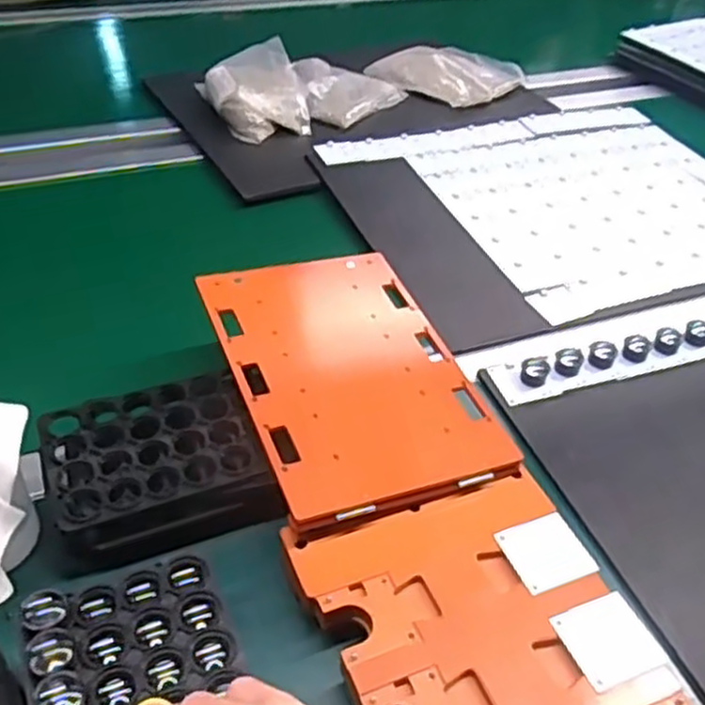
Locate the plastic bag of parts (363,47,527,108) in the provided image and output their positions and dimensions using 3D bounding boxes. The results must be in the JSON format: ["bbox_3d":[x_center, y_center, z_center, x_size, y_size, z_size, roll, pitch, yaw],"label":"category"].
[{"bbox_3d":[0.131,-0.399,1.066,0.175,0.027,0.168,33,48,28],"label":"plastic bag of parts"}]

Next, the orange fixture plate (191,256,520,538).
[{"bbox_3d":[-0.004,0.010,0.539,0.161,0.010,0.234,-11,47,-22],"label":"orange fixture plate"}]

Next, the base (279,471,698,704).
[{"bbox_3d":[0.085,0.178,0.405,0.166,0.031,0.229,-12,44,-19],"label":"base"}]

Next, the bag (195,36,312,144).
[{"bbox_3d":[-0.122,-0.331,0.944,0.116,0.053,0.167,-12,44,-19],"label":"bag"}]

